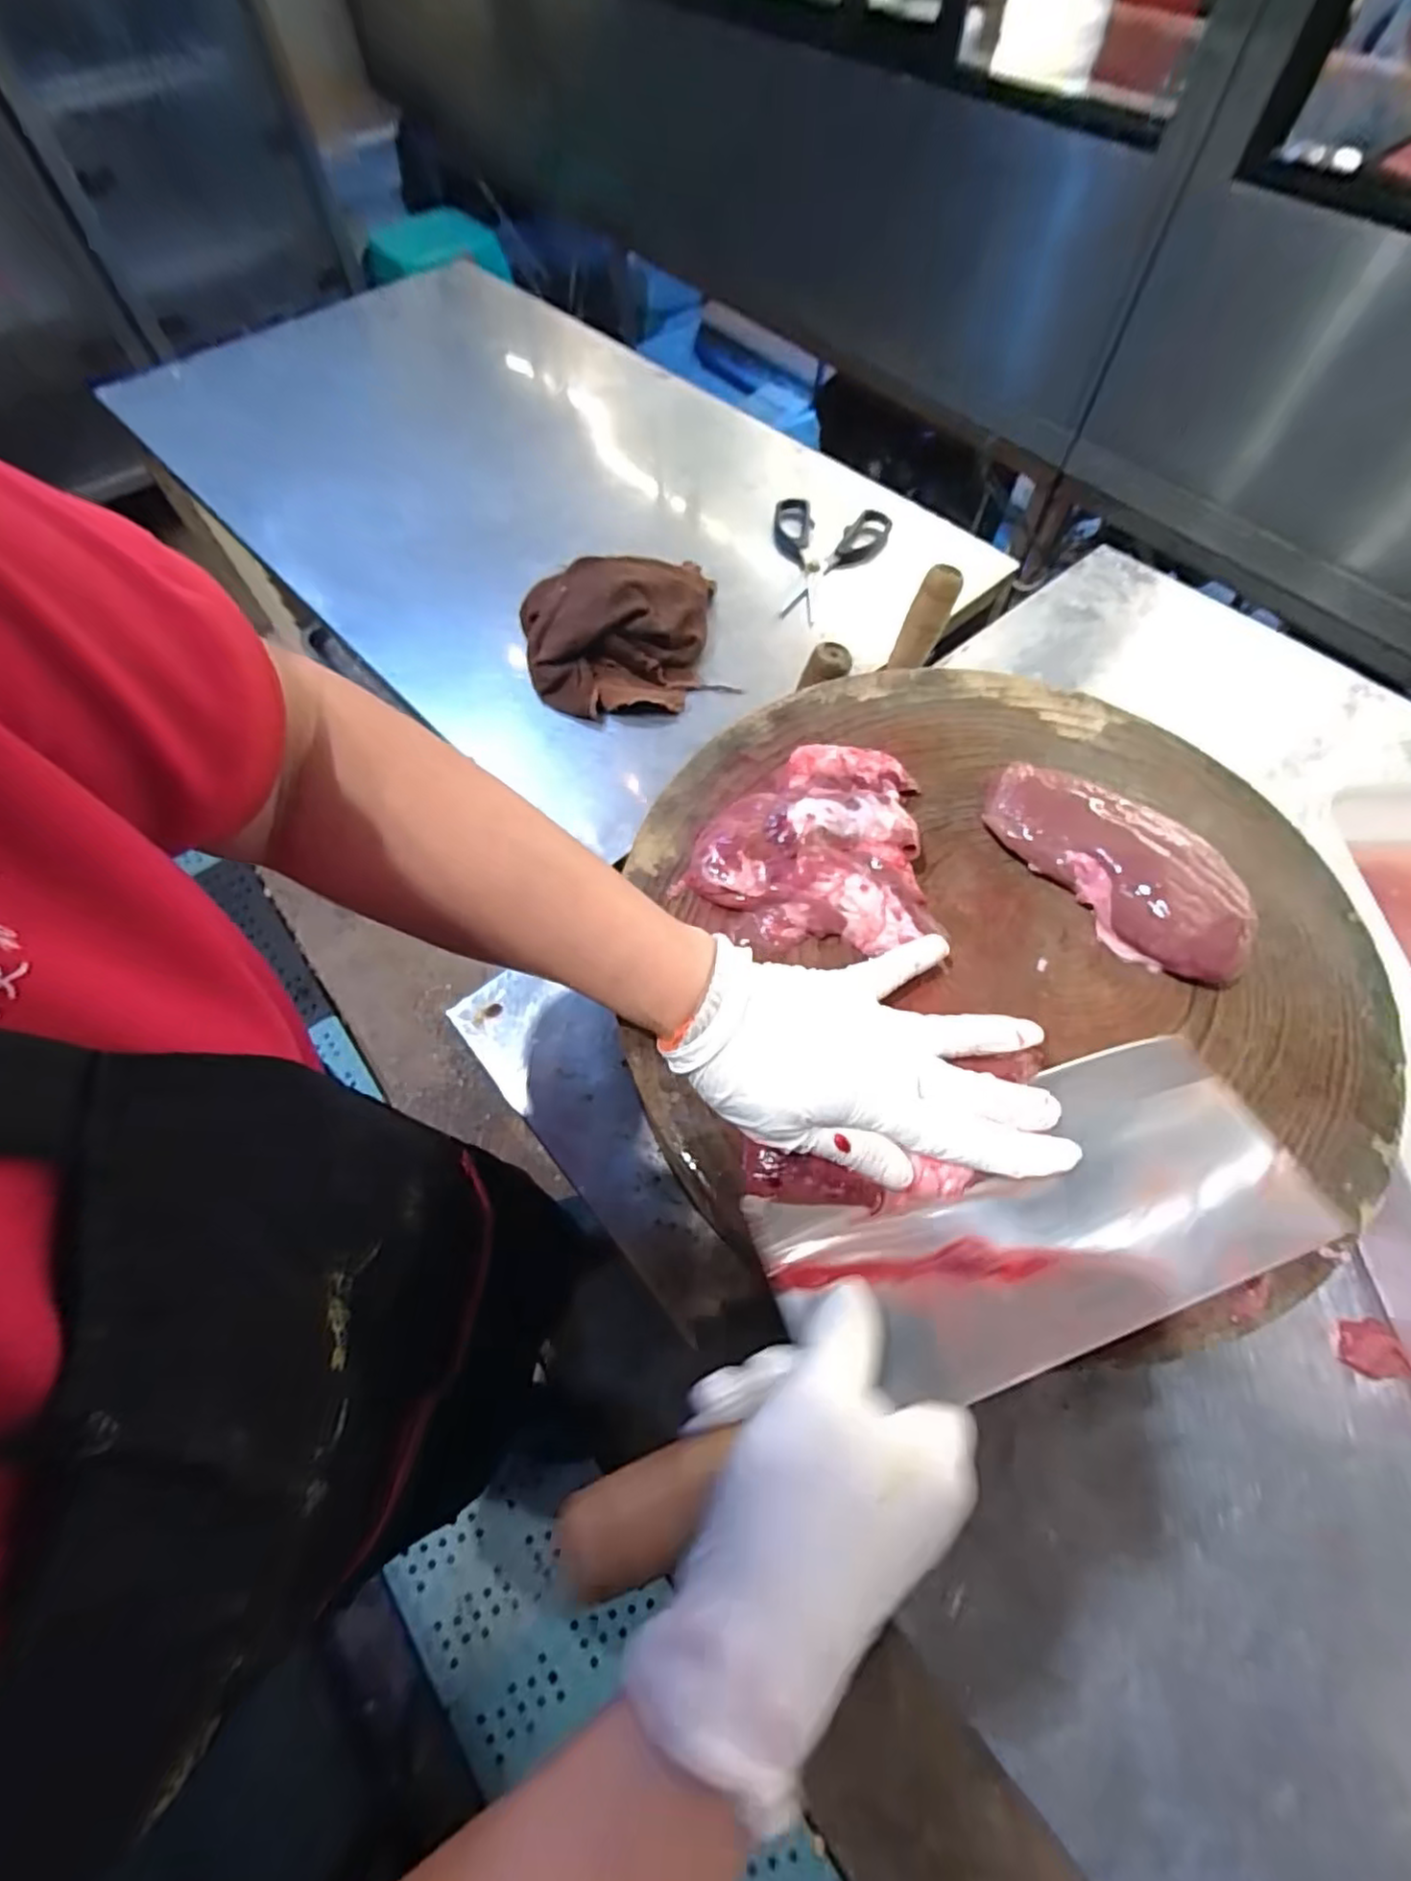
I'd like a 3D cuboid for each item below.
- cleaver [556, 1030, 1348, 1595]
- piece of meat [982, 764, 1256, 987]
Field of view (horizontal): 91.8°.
[{"bbox_3d":[0.098,0.140,0.285,0.329,0.022,0.102,-21,64,-12],"label":"cleaver"},{"bbox_3d":[0.229,-0.045,0.379,0.065,0.034,0.154,-34,67,-16],"label":"piece of meat"}]

